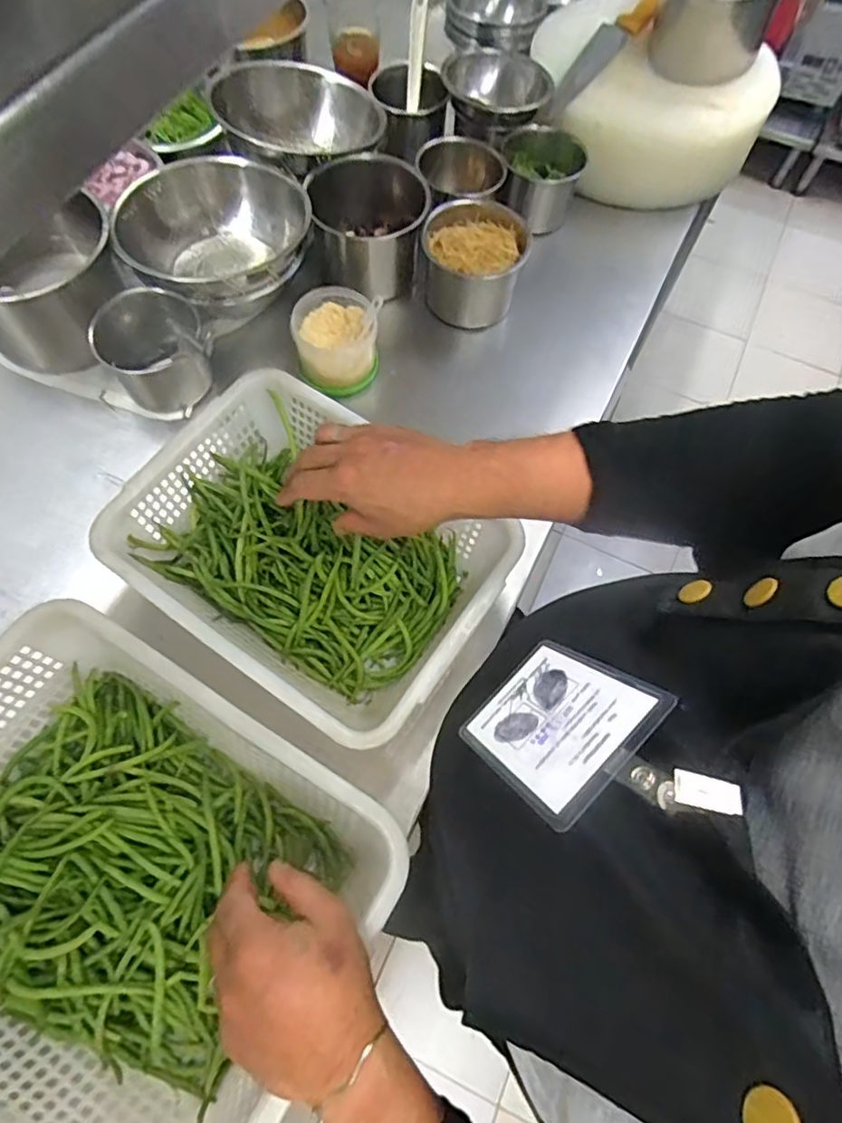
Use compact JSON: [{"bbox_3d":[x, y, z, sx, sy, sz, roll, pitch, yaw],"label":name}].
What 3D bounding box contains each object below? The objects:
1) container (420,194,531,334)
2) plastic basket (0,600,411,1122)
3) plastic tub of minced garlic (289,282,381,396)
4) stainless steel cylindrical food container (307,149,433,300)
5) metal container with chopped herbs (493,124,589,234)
[{"bbox_3d":[0.065,-0.372,0.759,0.128,0.092,0.124,10,67,3],"label":"container"},{"bbox_3d":[-0.236,0.245,0.475,0.386,0.095,0.290,31,69,11],"label":"plastic basket"},{"bbox_3d":[-0.102,-0.262,0.718,0.094,0.082,0.099,1,67,-1],"label":"plastic tub of minced garlic"},{"bbox_3d":[-0.065,-0.425,0.770,0.144,0.117,0.133,-7,67,-5],"label":"stainless steel cylindrical food container"},{"bbox_3d":[0.159,-0.522,0.824,0.113,0.085,0.098,15,67,5],"label":"metal container with chopped herbs"}]

